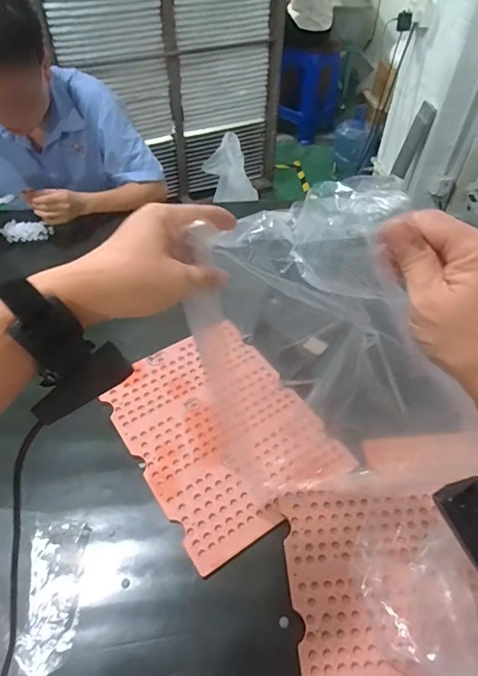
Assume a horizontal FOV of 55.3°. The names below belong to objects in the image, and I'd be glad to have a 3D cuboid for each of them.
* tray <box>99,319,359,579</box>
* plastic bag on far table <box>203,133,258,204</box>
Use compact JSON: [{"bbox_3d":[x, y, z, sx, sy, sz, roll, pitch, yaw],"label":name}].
[{"bbox_3d":[-0.033,0.140,0.752,0.281,0.012,0.360,-28,54,-20],"label":"tray"},{"bbox_3d":[-0.020,-0.470,1.292,0.156,0.167,0.062,18,50,14],"label":"plastic bag on far table"}]

